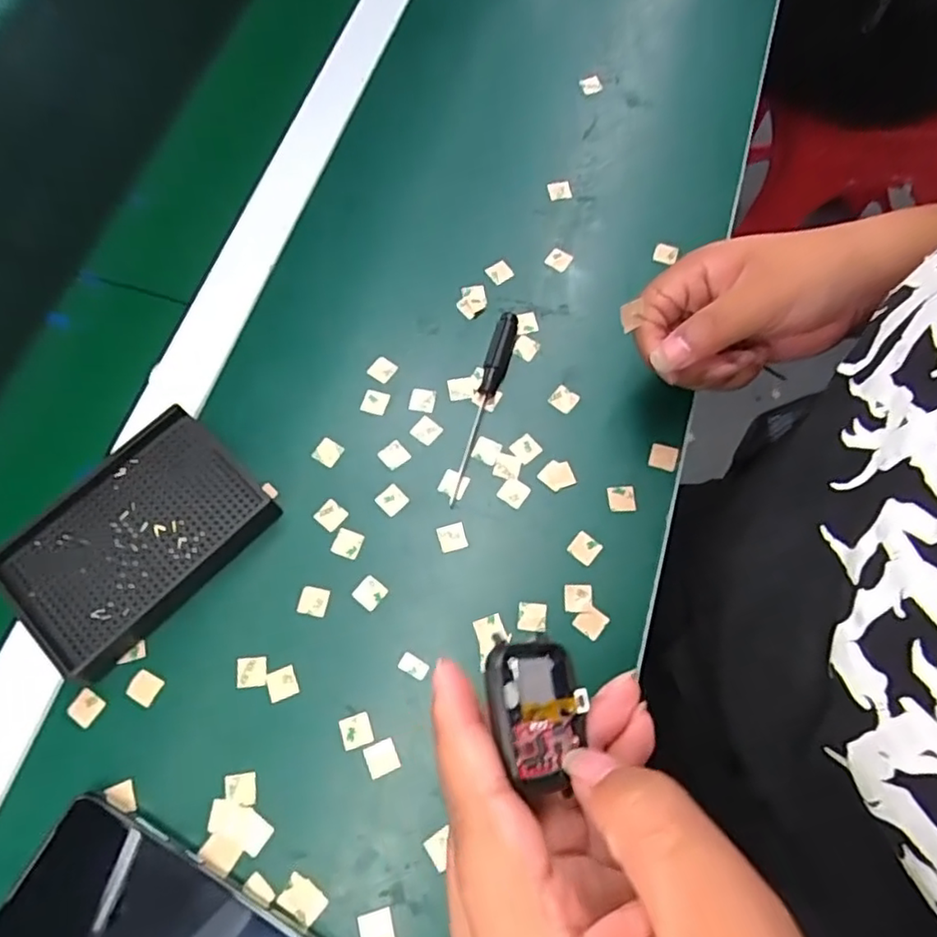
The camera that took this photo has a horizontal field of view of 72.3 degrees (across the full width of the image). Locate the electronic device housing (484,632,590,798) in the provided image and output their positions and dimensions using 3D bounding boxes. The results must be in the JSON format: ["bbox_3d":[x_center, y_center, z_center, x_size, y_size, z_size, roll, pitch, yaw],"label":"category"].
[{"bbox_3d":[0.021,0.074,0.200,0.009,0.038,0.042,-27,64,39],"label":"electronic device housing"}]

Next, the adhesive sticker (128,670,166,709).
[{"bbox_3d":[-0.176,0.119,0.348,0.016,0.004,0.016,26,70,13],"label":"adhesive sticker"}]

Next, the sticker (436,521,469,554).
[{"bbox_3d":[-0.010,0.040,0.374,0.016,0.004,0.016,-16,69,-5],"label":"sticker"}]

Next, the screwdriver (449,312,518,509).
[{"bbox_3d":[0.010,-0.041,0.400,0.014,0.017,0.130,14,70,6],"label":"screwdriver"}]

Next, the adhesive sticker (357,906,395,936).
[{"bbox_3d":[-0.044,0.220,0.306,0.016,0.004,0.015,-16,60,-5],"label":"adhesive sticker"}]

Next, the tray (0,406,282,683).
[{"bbox_3d":[-0.191,0.039,0.370,0.089,0.024,0.137,41,75,15],"label":"tray"}]

